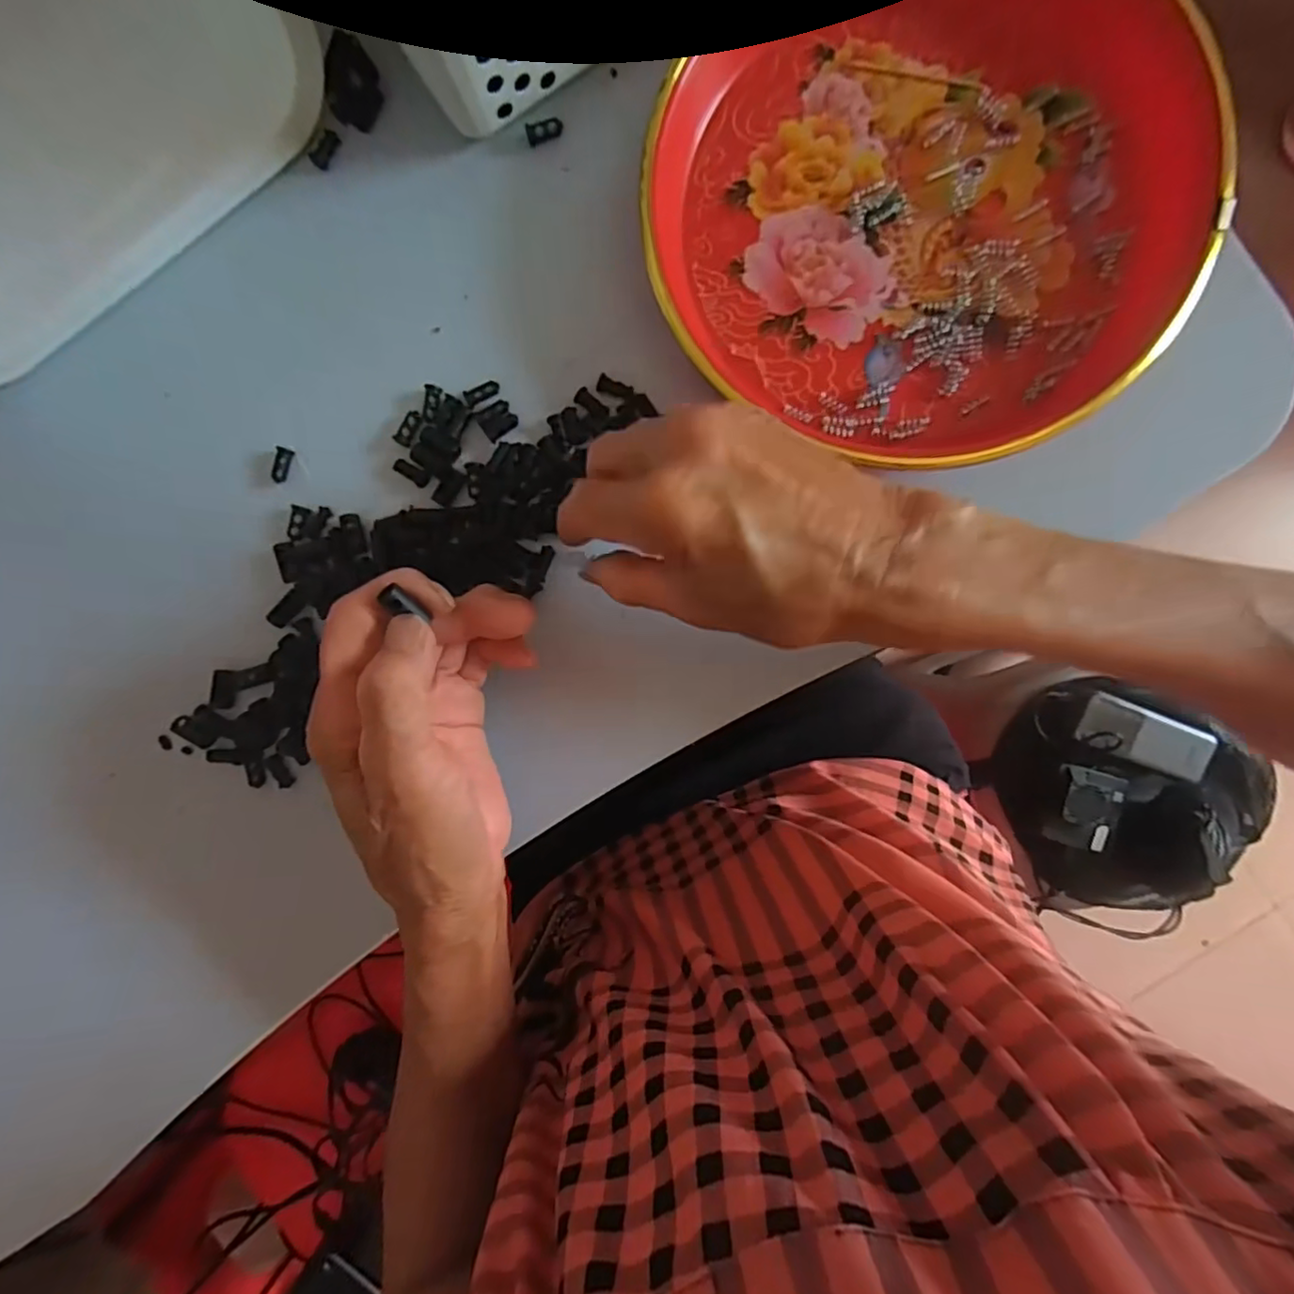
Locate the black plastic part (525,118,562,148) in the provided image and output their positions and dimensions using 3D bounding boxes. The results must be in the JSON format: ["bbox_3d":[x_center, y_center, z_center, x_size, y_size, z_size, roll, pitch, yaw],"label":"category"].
[{"bbox_3d":[-0.046,-0.233,0.278,0.017,0.005,0.006,-17,90,3],"label":"black plastic part"}]

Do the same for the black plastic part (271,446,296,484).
[{"bbox_3d":[-0.172,-0.085,0.289,0.006,0.004,0.016,21,92,3],"label":"black plastic part"}]

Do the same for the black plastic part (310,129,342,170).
[{"bbox_3d":[-0.148,-0.230,0.285,0.007,0.004,0.017,34,92,2],"label":"black plastic part"}]

